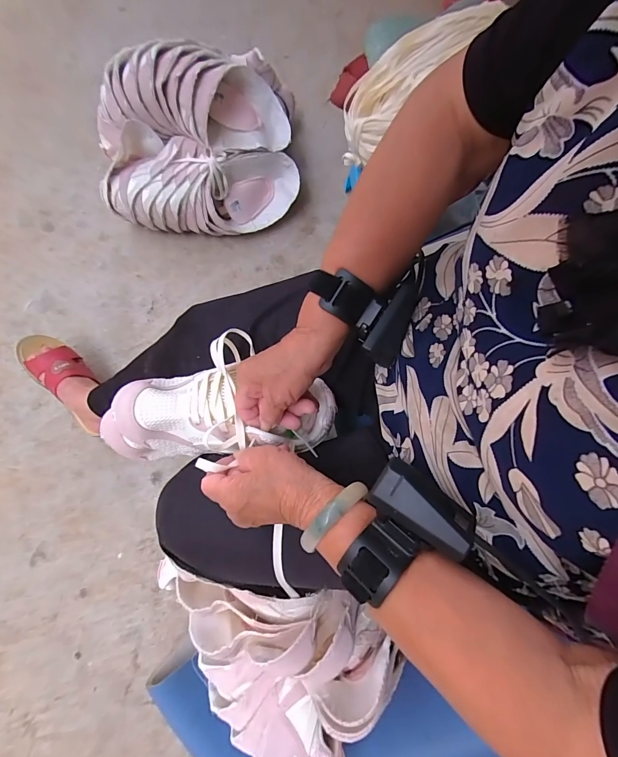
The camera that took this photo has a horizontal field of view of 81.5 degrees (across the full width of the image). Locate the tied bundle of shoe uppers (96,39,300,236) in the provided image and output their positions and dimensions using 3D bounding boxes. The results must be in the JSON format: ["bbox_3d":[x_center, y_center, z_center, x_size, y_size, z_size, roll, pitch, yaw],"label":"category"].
[{"bbox_3d":[-0.248,-0.549,0.799,0.427,0.234,0.369,-8,73,-6],"label":"tied bundle of shoe uppers"}]

